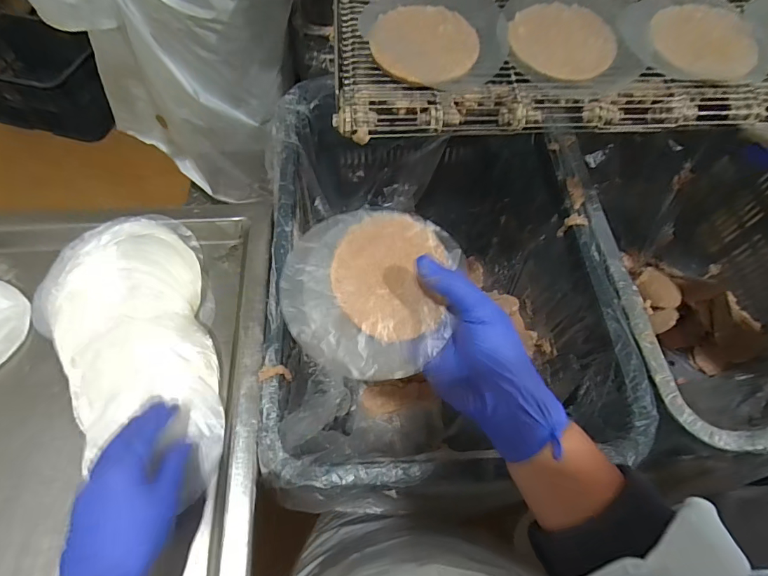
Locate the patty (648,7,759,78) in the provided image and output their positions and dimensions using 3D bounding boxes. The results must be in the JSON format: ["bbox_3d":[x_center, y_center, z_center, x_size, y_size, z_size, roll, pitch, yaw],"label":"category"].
[{"bbox_3d":[0.272,-0.211,0.350,0.085,0.009,0.078,41,70,17],"label":"patty"}]

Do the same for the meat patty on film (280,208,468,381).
[{"bbox_3d":[-0.010,-0.001,0.305,0.114,0.032,0.126,23,66,9],"label":"meat patty on film"}]

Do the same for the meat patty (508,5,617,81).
[{"bbox_3d":[0.149,-0.204,0.342,0.082,0.010,0.082,0,64,-1],"label":"meat patty"}]

